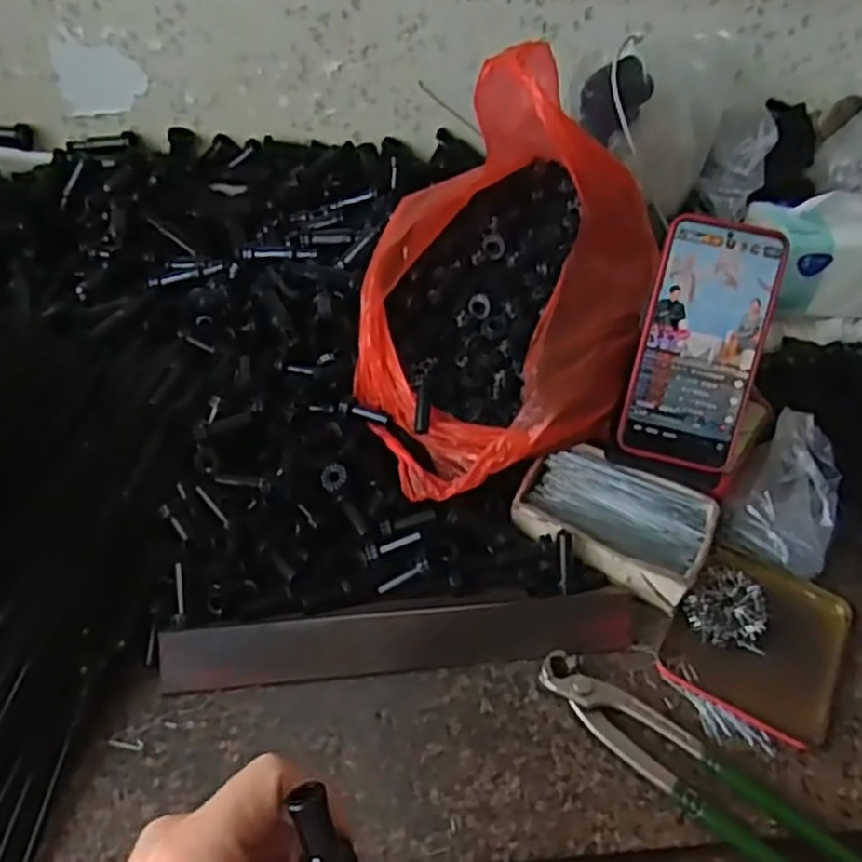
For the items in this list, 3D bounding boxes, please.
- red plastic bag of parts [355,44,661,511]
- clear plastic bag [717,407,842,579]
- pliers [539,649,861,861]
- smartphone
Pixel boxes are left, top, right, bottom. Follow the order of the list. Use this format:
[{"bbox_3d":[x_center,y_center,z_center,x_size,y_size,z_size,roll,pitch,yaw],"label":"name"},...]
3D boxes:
[{"bbox_3d":[0.051,-0.102,0.534,0.202,0.222,0.259,9,42,8],"label":"red plastic bag of parts"},{"bbox_3d":[0.255,0.040,0.534,0.068,0.052,0.102,23,46,22],"label":"clear plastic bag"},{"bbox_3d":[0.147,0.187,0.408,0.196,0.021,0.036,29,48,28],"label":"pliers"},{"bbox_3d":[0.187,-0.058,0.505,0.088,0.163,0.014,13,6,9],"label":"smartphone"}]

